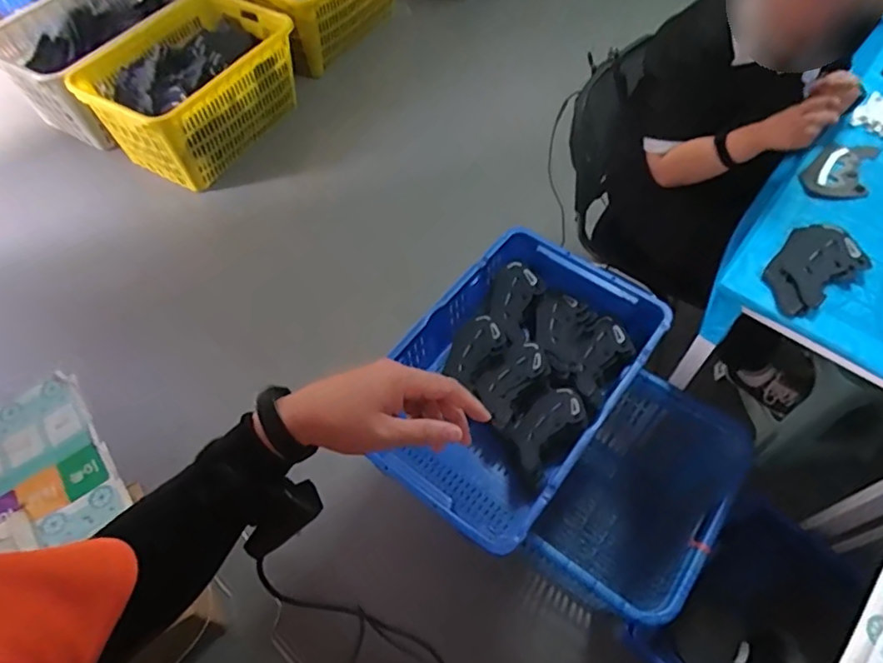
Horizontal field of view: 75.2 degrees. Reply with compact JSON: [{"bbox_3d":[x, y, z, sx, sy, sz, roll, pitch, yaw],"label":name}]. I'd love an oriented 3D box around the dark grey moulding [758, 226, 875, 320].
[{"bbox_3d":[0.674,-0.125,1.041,0.229,0.031,0.125,-31,63,-18],"label":"dark grey moulding"}]

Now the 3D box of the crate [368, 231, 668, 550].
[{"bbox_3d":[0.151,0.103,1.261,0.420,0.196,0.664,34,64,20],"label":"crate"}]

